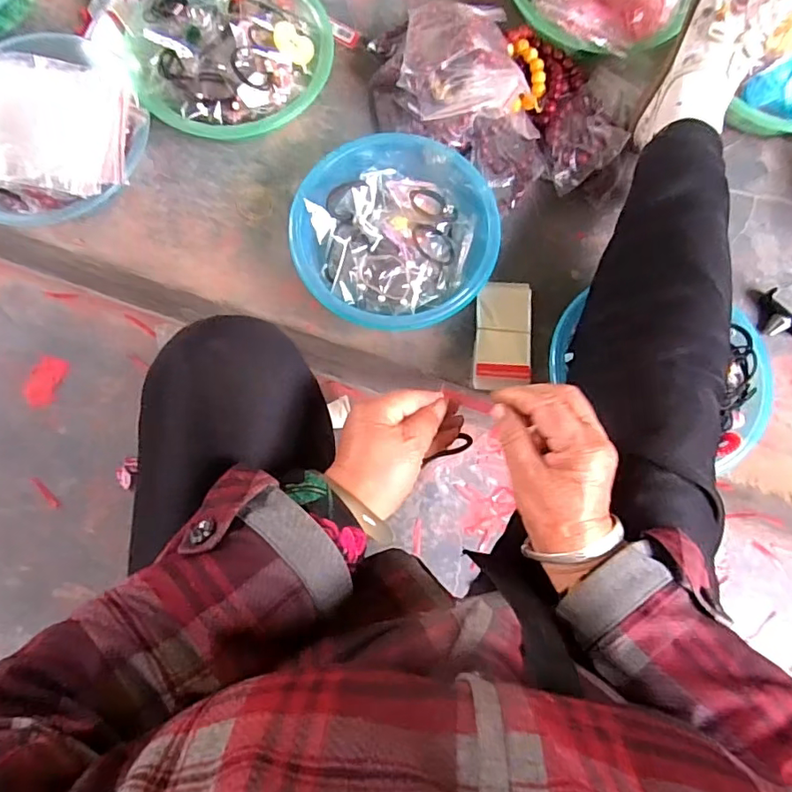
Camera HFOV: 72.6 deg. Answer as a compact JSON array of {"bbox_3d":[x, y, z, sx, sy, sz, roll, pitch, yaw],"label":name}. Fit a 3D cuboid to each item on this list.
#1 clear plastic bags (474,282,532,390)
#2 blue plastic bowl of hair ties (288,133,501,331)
[{"bbox_3d":[0.125,-0.069,0.627,0.063,0.020,0.124,4,77,0],"label":"clear plastic bags"},{"bbox_3d":[-0.004,-0.182,0.615,0.213,0.076,0.218,0,77,-1],"label":"blue plastic bowl of hair ties"}]

